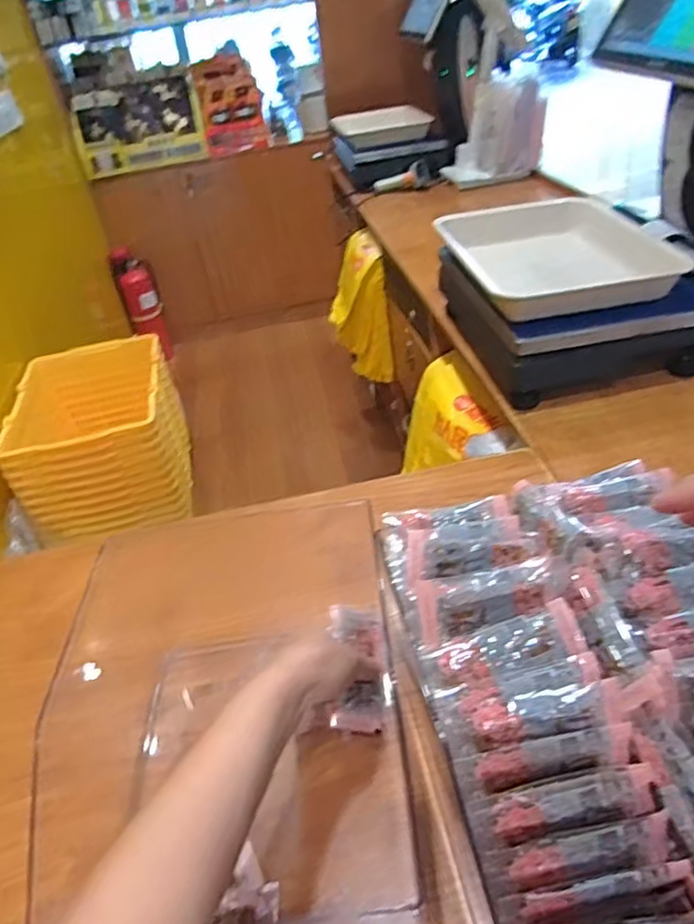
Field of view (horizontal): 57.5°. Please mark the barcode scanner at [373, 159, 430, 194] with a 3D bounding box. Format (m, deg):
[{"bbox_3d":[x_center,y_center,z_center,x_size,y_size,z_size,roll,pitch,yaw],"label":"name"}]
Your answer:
[{"bbox_3d":[0.145,-0.766,1.716,0.157,0.058,0.063,-11,37,18],"label":"barcode scanner"}]

